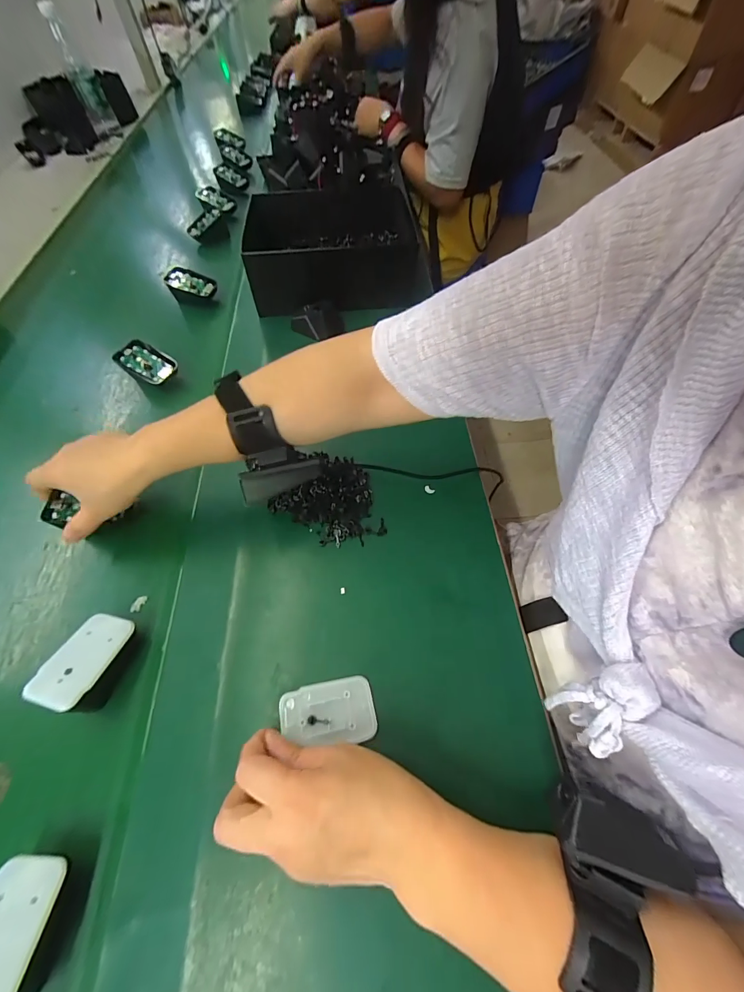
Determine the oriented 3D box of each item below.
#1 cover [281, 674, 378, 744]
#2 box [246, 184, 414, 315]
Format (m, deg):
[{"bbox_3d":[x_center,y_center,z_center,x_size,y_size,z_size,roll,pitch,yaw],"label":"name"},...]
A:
[{"bbox_3d":[-0.033,0.162,0.280,0.068,0.005,0.042,-10,59,-4],"label":"cover"},{"bbox_3d":[-0.061,-0.393,0.581,0.253,0.090,0.235,-8,57,0],"label":"box"}]

